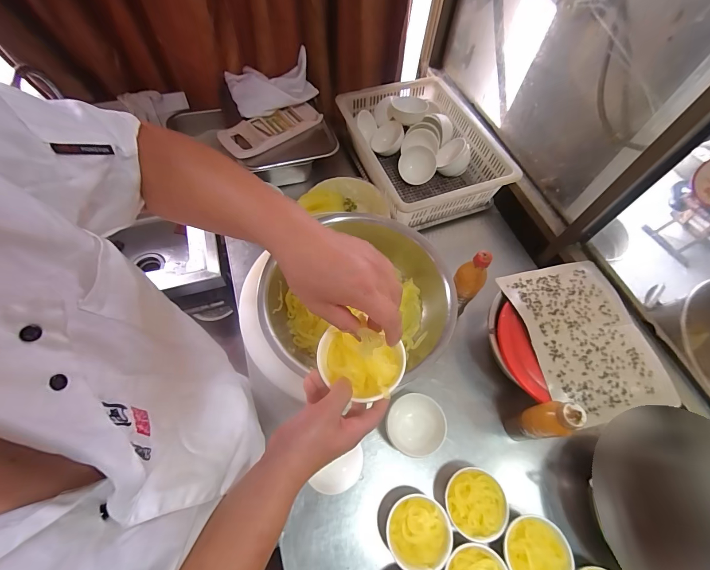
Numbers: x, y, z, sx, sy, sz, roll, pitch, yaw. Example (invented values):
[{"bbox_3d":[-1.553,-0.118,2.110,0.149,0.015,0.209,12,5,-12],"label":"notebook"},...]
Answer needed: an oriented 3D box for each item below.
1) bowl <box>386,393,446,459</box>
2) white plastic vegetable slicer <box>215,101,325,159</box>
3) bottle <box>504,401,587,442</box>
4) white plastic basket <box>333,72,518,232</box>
[{"bbox_3d":[0.124,0.292,0.675,0.111,0.066,0.116,1,62,-2],"label":"bowl"},{"bbox_3d":[-0.244,-0.464,0.947,0.309,0.033,0.094,-34,69,-18],"label":"white plastic vegetable slicer"},{"bbox_3d":[0.352,0.256,0.605,0.051,0.168,0.057,-8,63,-7],"label":"bottle"},{"bbox_3d":[0.204,-0.420,1.009,0.397,0.157,0.521,-17,64,-11],"label":"white plastic basket"}]

